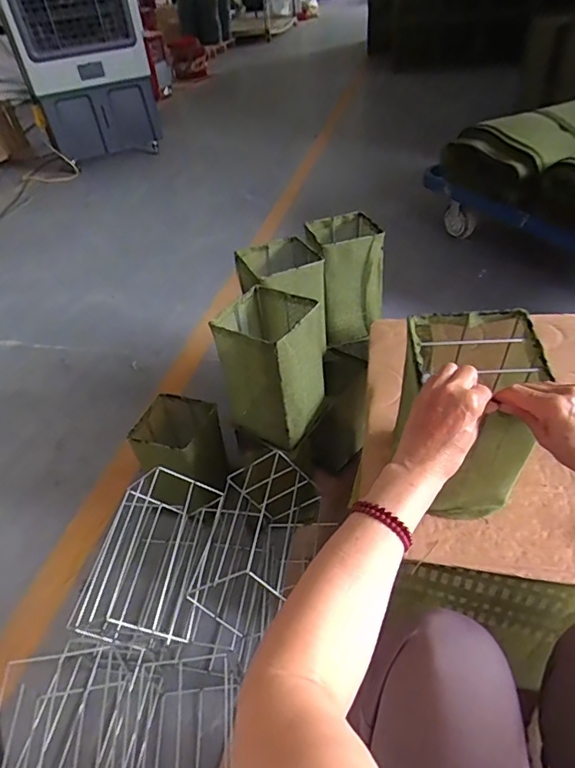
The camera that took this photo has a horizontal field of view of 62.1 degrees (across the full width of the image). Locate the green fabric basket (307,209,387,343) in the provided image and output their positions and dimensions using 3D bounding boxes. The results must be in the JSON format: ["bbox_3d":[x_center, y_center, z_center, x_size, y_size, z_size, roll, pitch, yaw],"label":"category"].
[{"bbox_3d":[0.130,-0.242,1.097,0.144,0.234,0.162,-11,41,-5],"label":"green fabric basket"}]

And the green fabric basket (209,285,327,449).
[{"bbox_3d":[-0.025,-0.034,0.877,0.153,0.226,0.156,15,46,23],"label":"green fabric basket"}]

